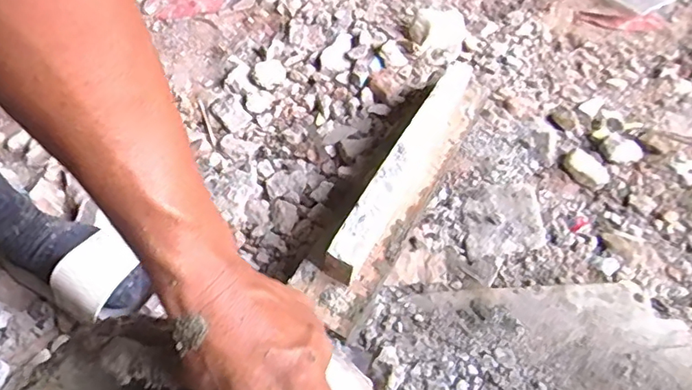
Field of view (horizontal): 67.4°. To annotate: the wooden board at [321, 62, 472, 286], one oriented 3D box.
[{"bbox_3d":[0.089,-0.066,0.682,0.052,0.044,0.431,23,59,17],"label":"wooden board"}]

